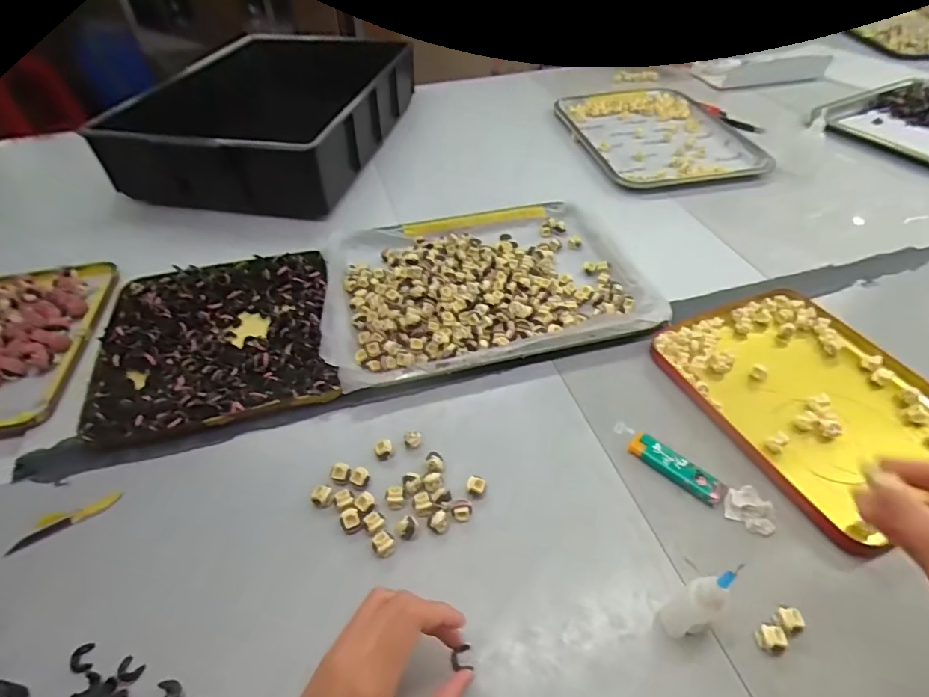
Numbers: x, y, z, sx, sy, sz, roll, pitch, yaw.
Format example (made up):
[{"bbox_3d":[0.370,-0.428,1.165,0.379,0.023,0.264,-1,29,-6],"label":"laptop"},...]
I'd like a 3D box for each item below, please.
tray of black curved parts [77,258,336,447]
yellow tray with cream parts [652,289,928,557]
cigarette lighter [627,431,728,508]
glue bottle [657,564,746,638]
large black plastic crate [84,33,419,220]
[{"bbox_3d":[-0.260,-0.023,0.515,0.226,0.027,0.230,-12,48,-9],"label":"tray of black curved parts"},{"bbox_3d":[0.326,0.040,0.465,0.204,0.016,0.245,-19,50,-15],"label":"yellow tray with cream parts"},{"bbox_3d":[0.179,0.101,0.417,0.026,0.010,0.081,-37,56,-27],"label":"cigarette lighter"},{"bbox_3d":[0.147,0.162,0.310,0.027,0.081,0.022,-25,51,-20],"label":"glue bottle"},{"bbox_3d":[-0.282,-0.359,0.771,0.285,0.133,0.446,9,47,10],"label":"large black plastic crate"}]

